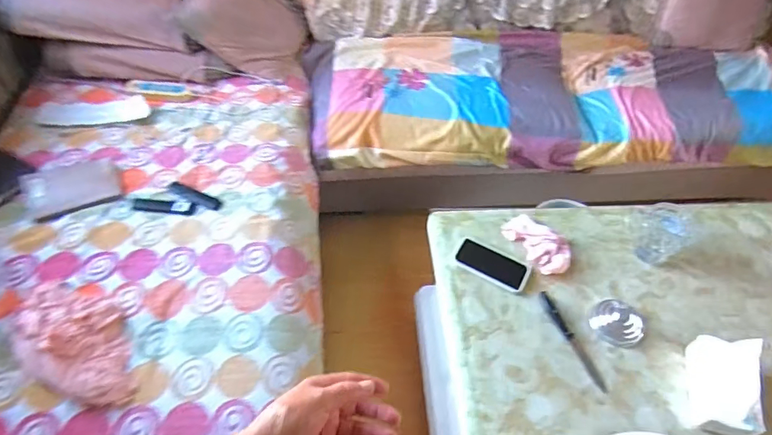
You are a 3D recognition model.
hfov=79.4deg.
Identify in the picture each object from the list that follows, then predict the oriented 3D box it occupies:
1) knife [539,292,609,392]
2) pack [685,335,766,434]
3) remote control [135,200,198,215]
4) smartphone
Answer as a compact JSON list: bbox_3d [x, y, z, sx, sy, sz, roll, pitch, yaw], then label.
[{"bbox_3d":[0.371,0.242,0.930,0.022,0.016,0.215,-17,54,-16],"label":"knife"},{"bbox_3d":[0.610,0.293,0.826,0.084,0.101,0.165,18,57,9],"label":"pack"},{"bbox_3d":[-0.549,-0.026,1.158,0.145,0.016,0.036,2,56,-2],"label":"remote control"},{"bbox_3d":[0.232,0.102,1.016,0.157,0.015,0.074,26,55,17],"label":"smartphone"}]

